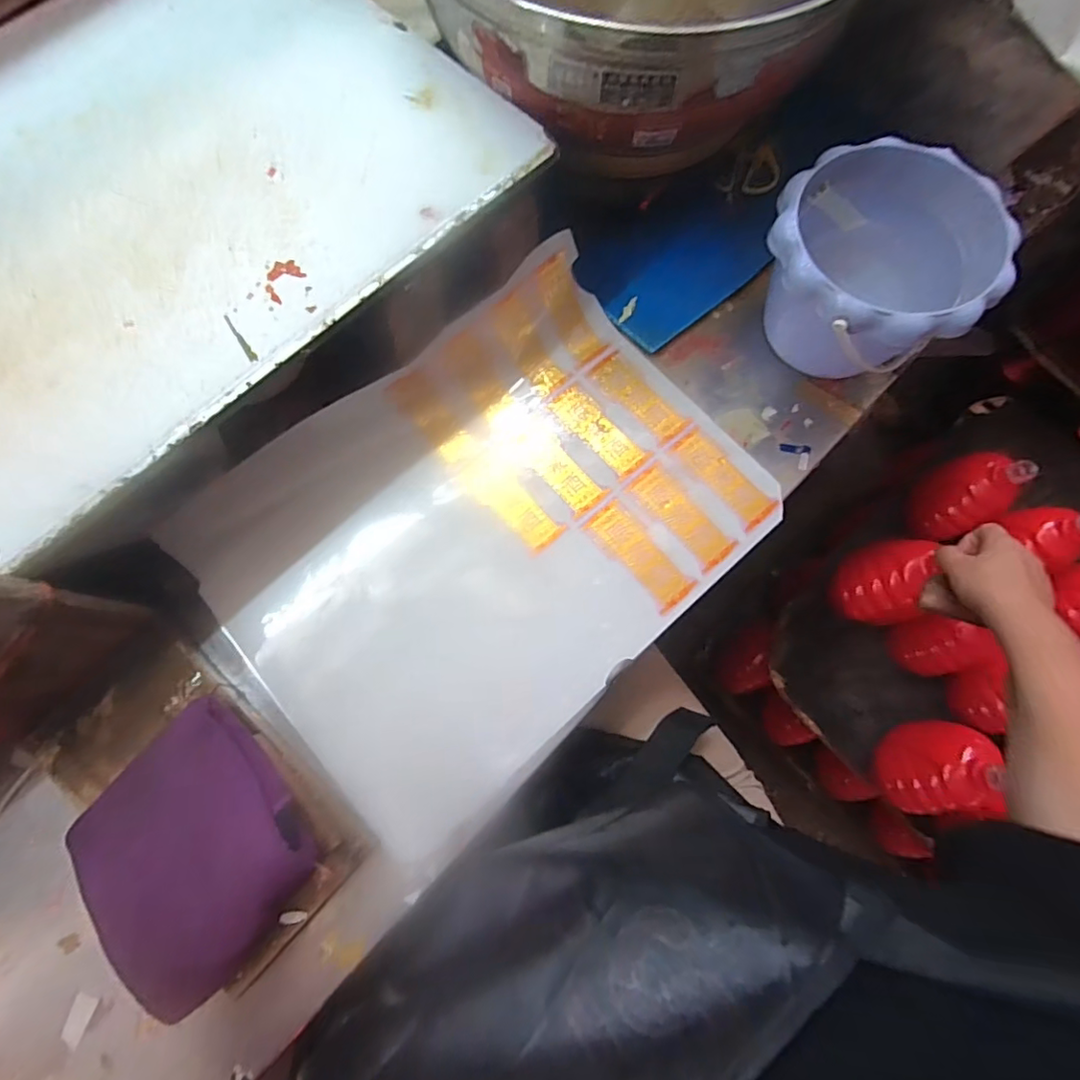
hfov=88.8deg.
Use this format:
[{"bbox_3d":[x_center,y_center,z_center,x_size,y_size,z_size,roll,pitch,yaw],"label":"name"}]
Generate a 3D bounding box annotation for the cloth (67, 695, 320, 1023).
[{"bbox_3d":[-0.213,0.189,0.331,0.135,0.031,0.126,43,78,8],"label":"cloth"}]

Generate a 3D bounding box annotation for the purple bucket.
[{"bbox_3d":[0.241,-0.199,0.428,0.144,0.121,0.152,1,76,-3],"label":"purple bucket"}]

